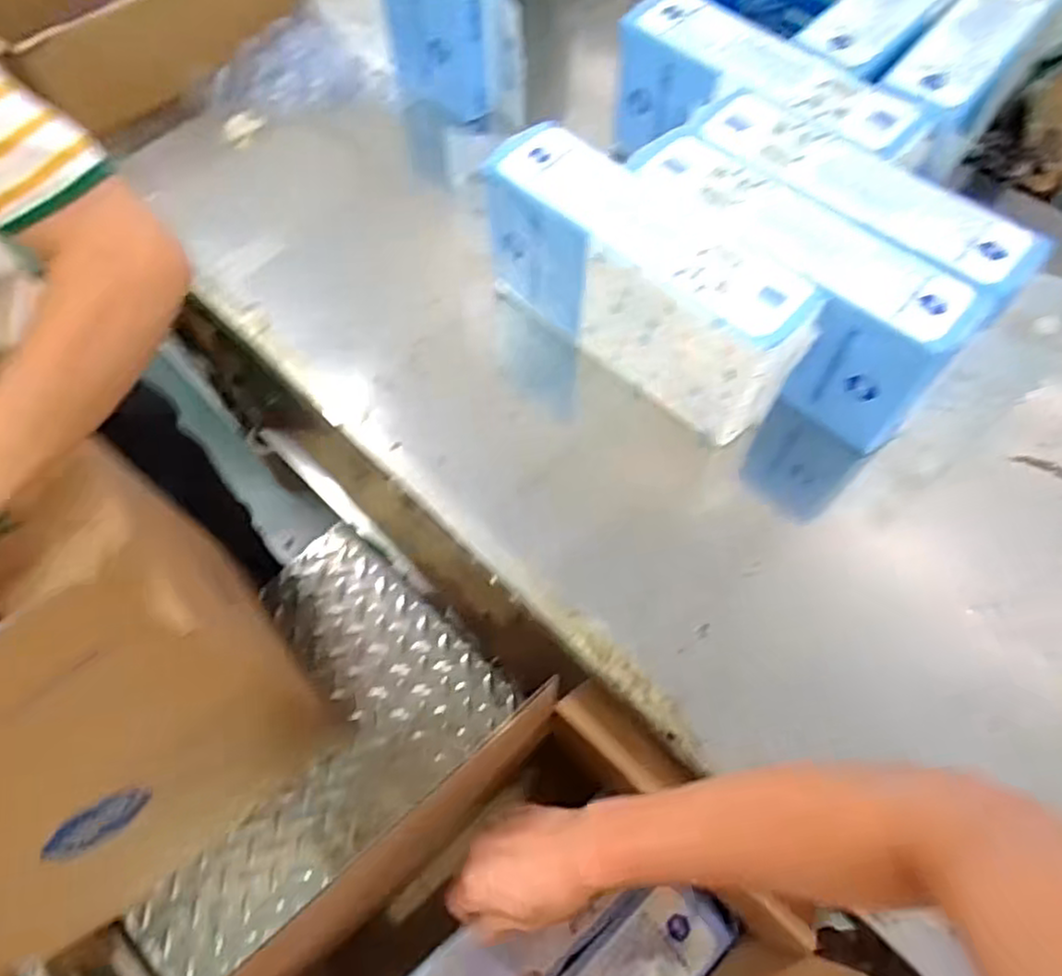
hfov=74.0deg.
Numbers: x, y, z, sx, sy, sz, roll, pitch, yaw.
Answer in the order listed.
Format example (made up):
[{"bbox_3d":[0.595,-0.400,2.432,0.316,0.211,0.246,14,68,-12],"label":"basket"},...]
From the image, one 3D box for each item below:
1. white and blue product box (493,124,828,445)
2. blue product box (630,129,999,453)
[{"bbox_3d":[0.106,-0.196,0.688,0.329,0.159,0.096,41,70,19],"label":"white and blue product box"},{"bbox_3d":[0.236,-0.196,0.673,0.090,0.151,0.330,-41,69,-18],"label":"blue product box"}]

